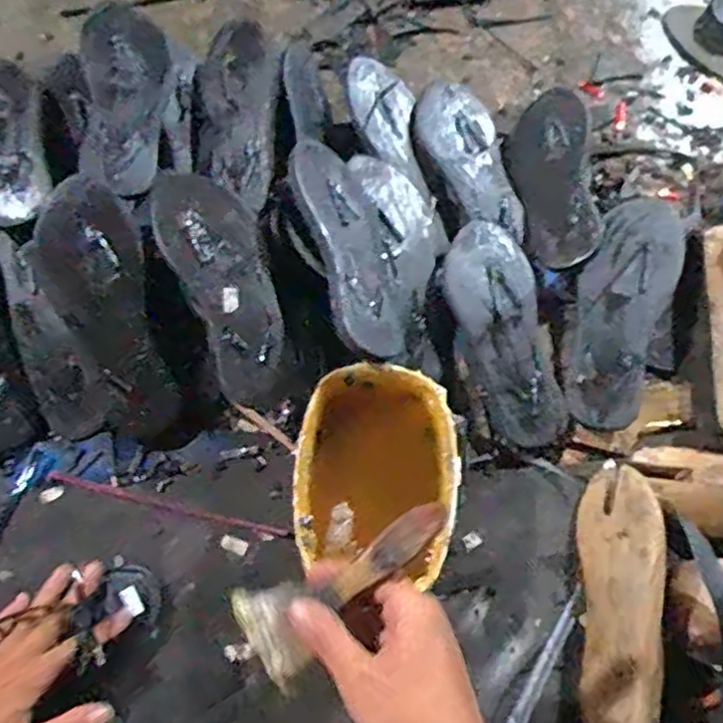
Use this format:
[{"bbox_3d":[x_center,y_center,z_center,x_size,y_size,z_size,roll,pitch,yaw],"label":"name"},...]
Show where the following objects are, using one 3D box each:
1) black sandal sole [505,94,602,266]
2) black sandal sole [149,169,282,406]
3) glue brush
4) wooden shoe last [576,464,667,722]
[{"bbox_3d":[0.213,-0.211,0.758,0.091,0.019,0.245,-16,60,36],"label":"black sandal sole"},{"bbox_3d":[-0.128,-0.079,0.642,0.091,0.045,0.237,-24,72,-10],"label":"black sandal sole"},{"bbox_3d":[-0.009,0.133,0.408,0.144,0.013,0.058,-36,73,6],"label":"glue brush"},{"bbox_3d":[0.221,0.203,0.578,0.057,0.060,0.224,9,71,0],"label":"wooden shoe last"}]

